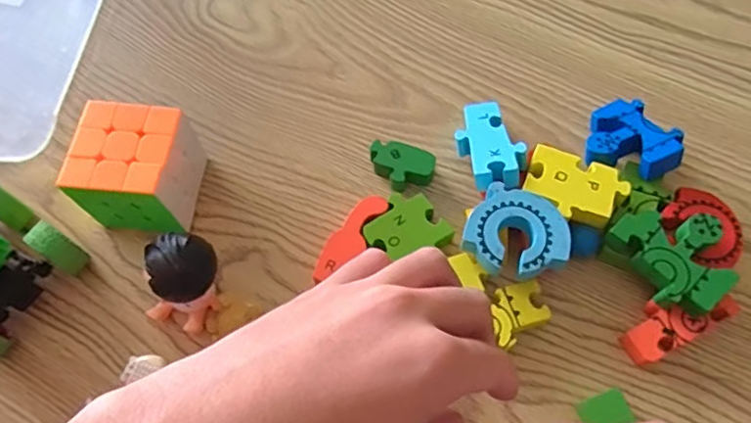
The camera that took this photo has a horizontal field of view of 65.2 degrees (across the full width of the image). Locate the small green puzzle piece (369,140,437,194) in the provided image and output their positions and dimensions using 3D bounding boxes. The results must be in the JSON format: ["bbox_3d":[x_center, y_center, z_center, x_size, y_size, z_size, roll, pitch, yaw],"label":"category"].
[{"bbox_3d":[0.016,-0.026,0.369,0.041,0.017,0.027,13,67,8],"label":"small green puzzle piece"}]

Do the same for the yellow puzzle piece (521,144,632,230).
[{"bbox_3d":[0.114,-0.013,0.340,0.054,0.012,0.038,23,66,12],"label":"yellow puzzle piece"}]

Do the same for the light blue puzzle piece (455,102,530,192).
[{"bbox_3d":[0.069,-0.040,0.356,0.034,0.015,0.066,-9,52,-2],"label":"light blue puzzle piece"}]

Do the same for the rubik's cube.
[{"bbox_3d":[-0.139,-0.023,0.347,0.053,0.061,0.057,6,66,4],"label":"rubik's cube"}]

